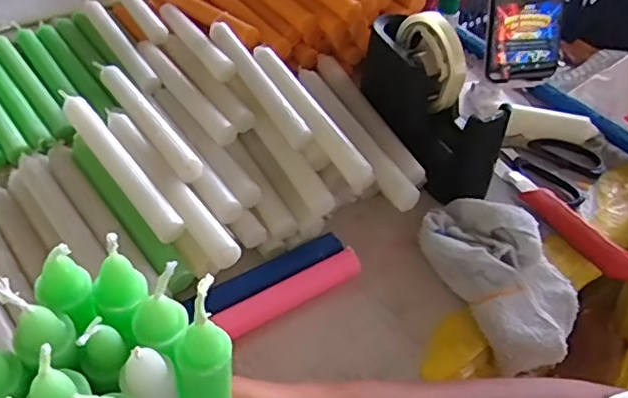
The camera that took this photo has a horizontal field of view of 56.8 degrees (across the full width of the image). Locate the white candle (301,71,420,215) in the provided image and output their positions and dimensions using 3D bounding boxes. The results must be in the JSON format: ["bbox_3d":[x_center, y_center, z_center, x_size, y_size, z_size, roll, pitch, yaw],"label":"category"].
[{"bbox_3d":[0.036,-0.064,0.553,0.021,0.017,0.207,-18,52,-20],"label":"white candle"}]

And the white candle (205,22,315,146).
[{"bbox_3d":[-0.056,-0.113,0.556,0.024,0.018,0.196,-19,52,-21],"label":"white candle"}]

